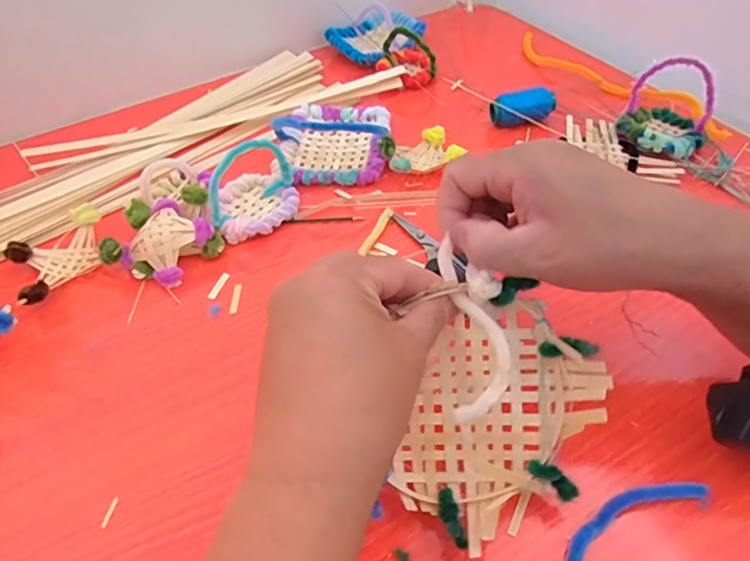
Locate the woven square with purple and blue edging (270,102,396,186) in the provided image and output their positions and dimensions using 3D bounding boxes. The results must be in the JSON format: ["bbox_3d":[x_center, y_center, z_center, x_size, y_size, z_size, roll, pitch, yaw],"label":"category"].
[{"bbox_3d":[-0.037,-0.134,0.451,0.099,0.049,0.109,-3,49,1],"label":"woven square with purple and blue edging"}]

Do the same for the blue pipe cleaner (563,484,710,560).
[{"bbox_3d":[0.113,0.127,0.245,0.042,0.007,0.104,29,57,25],"label":"blue pipe cleaner"}]

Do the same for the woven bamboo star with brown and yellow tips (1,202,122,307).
[{"bbox_3d":[-0.221,-0.017,0.384,0.068,0.028,0.065,-31,54,-21],"label":"woven bamboo star with brown and yellow tips"}]

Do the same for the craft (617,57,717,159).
[{"bbox_3d":[0.237,-0.139,0.431,0.067,0.056,0.056,22,53,22],"label":"craft"}]

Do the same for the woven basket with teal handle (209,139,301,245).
[{"bbox_3d":[-0.093,-0.074,0.403,0.064,0.054,0.070,-13,50,-7],"label":"woven basket with teal handle"}]

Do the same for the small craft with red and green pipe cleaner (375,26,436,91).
[{"bbox_3d":[0.031,-0.226,0.534,0.057,0.042,0.059,-1,49,3],"label":"small craft with red and green pipe cleaner"}]

